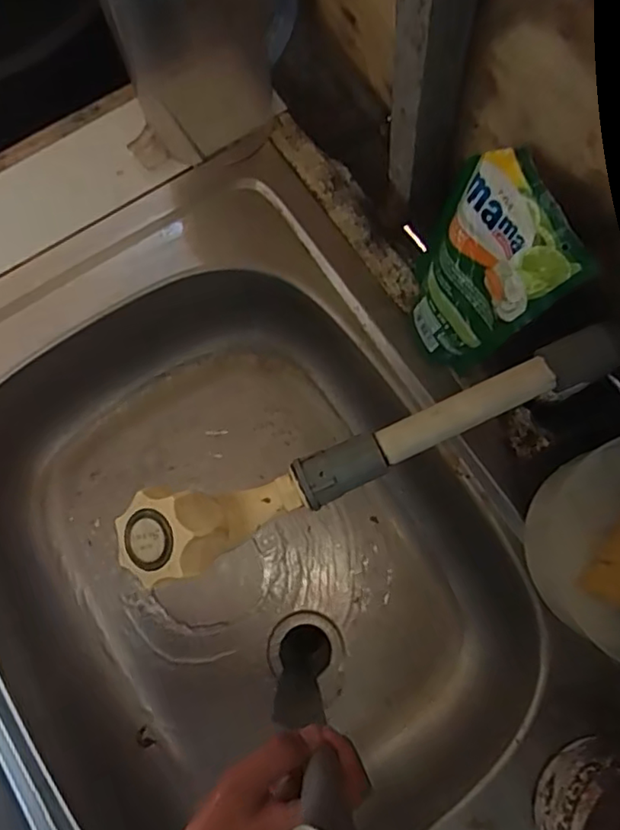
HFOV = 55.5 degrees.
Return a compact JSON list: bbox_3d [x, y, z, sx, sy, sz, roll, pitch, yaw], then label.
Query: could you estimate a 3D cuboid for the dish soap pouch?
[{"bbox_3d":[0.125,-0.102,0.421,0.035,0.152,0.103,-20,76,-24],"label":"dish soap pouch"}]

